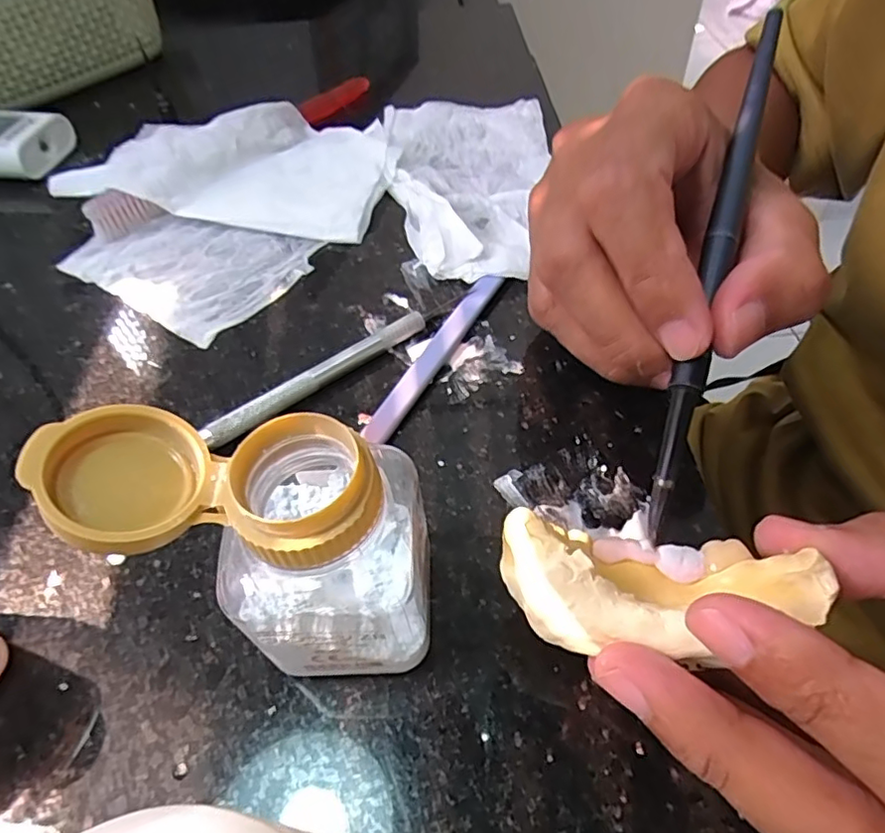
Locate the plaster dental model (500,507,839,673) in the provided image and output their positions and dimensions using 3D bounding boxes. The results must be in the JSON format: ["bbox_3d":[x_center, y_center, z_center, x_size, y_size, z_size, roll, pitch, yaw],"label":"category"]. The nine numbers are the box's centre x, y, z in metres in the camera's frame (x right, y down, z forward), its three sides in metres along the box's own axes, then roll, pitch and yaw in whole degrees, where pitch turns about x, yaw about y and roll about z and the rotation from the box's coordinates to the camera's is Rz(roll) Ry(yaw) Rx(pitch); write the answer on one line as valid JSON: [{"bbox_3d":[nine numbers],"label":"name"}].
[{"bbox_3d":[0.046,0.038,0.127,0.065,0.019,0.032,1,52,0],"label":"plaster dental model"}]

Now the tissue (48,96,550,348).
[{"bbox_3d":[-0.059,-0.111,0.276,0.234,0.025,0.156,-12,52,-4],"label":"tissue"}]

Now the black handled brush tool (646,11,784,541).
[{"bbox_3d":[0.075,-0.047,0.157,0.007,0.008,0.164,14,74,16],"label":"black handled brush tool"}]

